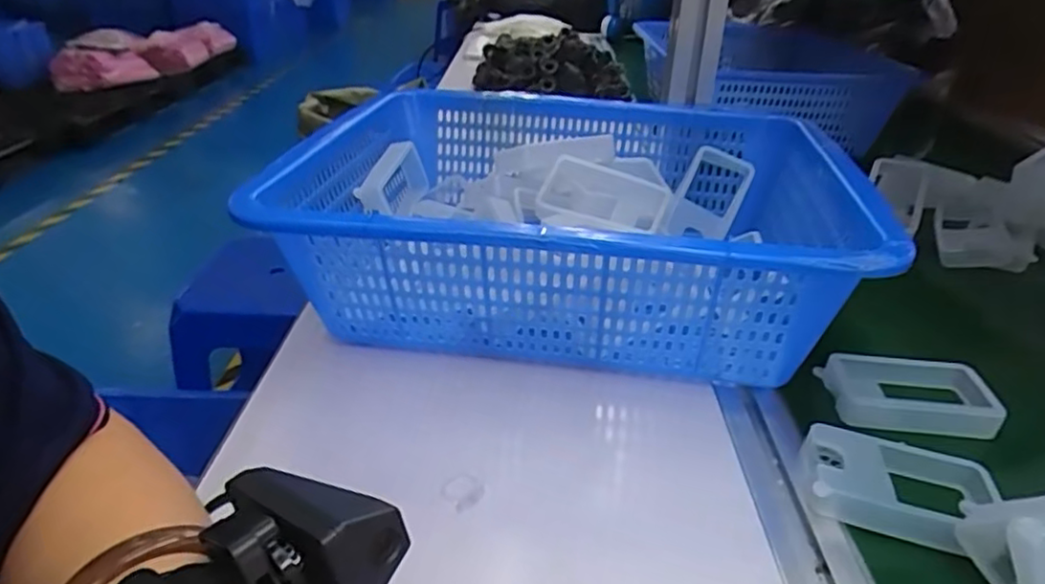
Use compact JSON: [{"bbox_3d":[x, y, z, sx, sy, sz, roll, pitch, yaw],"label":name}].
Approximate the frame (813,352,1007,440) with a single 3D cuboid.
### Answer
[{"bbox_3d":[0.253,0.067,0.408,0.102,0.026,0.053,3,31,4],"label":"frame"}]

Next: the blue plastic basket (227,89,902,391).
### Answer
[{"bbox_3d":[0.037,-0.056,0.489,0.379,0.118,0.305,5,31,8],"label":"blue plastic basket"}]

